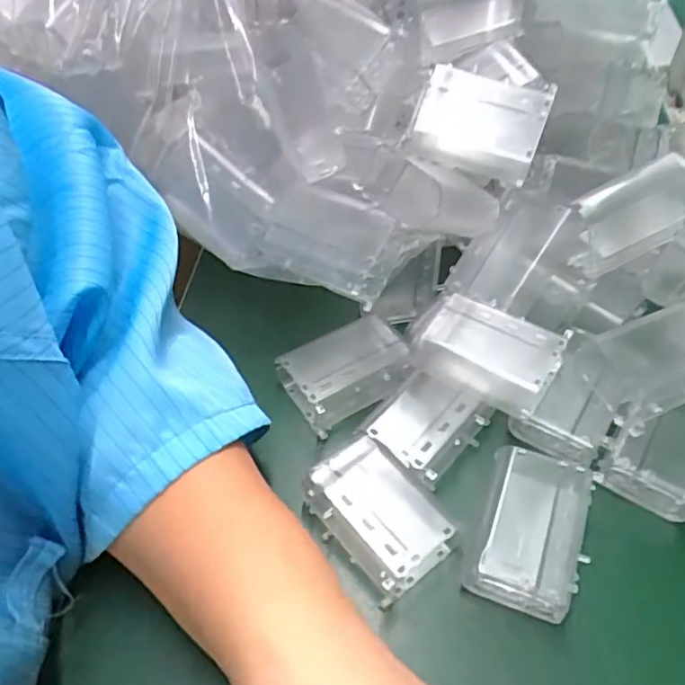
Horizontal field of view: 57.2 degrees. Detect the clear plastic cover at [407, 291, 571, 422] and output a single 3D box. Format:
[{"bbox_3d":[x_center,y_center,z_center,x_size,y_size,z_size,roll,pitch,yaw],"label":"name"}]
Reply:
[{"bbox_3d":[0.062,0.004,0.273,0.057,0.024,0.035,25,55,20],"label":"clear plastic cover"}]

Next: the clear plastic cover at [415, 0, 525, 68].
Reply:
[{"bbox_3d":[0.061,-0.165,0.312,0.053,0.039,0.021,-12,51,-9],"label":"clear plastic cover"}]

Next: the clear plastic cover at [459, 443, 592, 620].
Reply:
[{"bbox_3d":[0.072,0.073,0.245,0.037,0.023,0.056,18,53,15],"label":"clear plastic cover"}]

